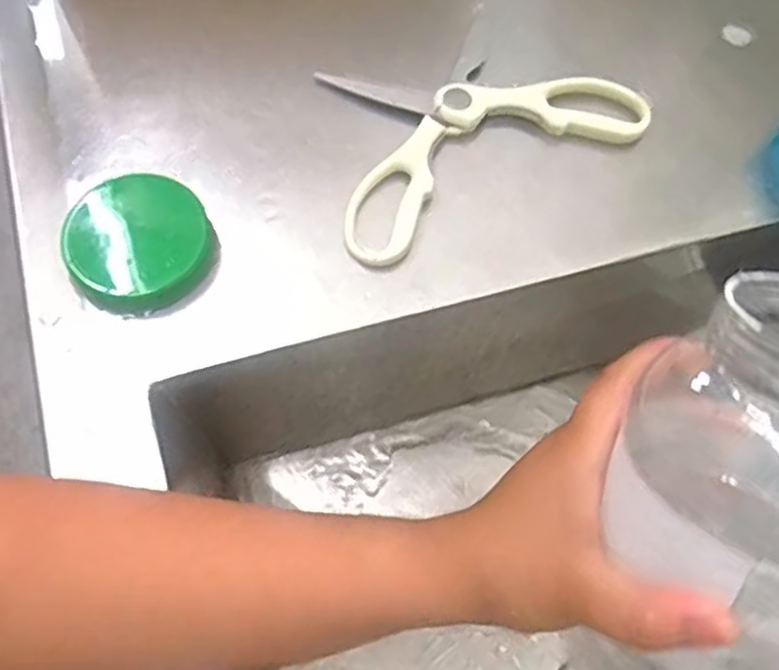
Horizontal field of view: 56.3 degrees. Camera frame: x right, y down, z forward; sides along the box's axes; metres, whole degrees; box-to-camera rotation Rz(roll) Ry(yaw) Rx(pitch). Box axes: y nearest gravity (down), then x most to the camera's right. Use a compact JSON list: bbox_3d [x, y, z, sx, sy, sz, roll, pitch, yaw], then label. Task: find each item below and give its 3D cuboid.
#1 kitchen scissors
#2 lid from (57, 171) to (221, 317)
[{"bbox_3d":[0.041,-0.122,0.408,0.187,0.013,0.112,-28,71,-14],"label":"kitchen scissors"},{"bbox_3d":[-0.128,-0.048,0.370,0.070,0.016,0.066,1,67,-3],"label":"lid"}]

